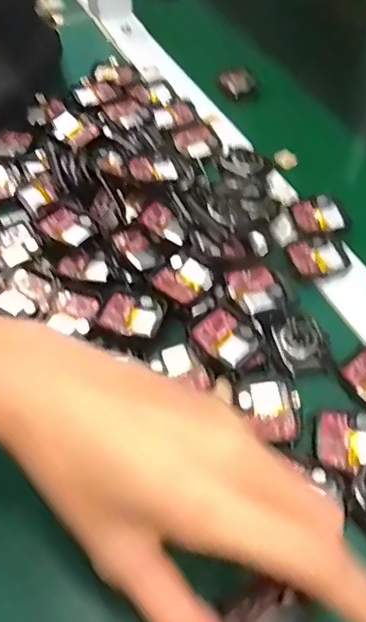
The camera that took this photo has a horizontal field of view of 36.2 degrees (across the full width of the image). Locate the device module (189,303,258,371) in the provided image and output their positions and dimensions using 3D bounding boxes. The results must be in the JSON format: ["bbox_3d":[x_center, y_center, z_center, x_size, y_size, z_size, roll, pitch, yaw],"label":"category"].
[{"bbox_3d":[0.025,0.015,0.353,0.036,0.006,0.041,-32,61,-22],"label":"device module"}]

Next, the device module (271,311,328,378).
[{"bbox_3d":[0.076,0.020,0.359,0.031,0.005,0.040,-15,55,-12],"label":"device module"}]

